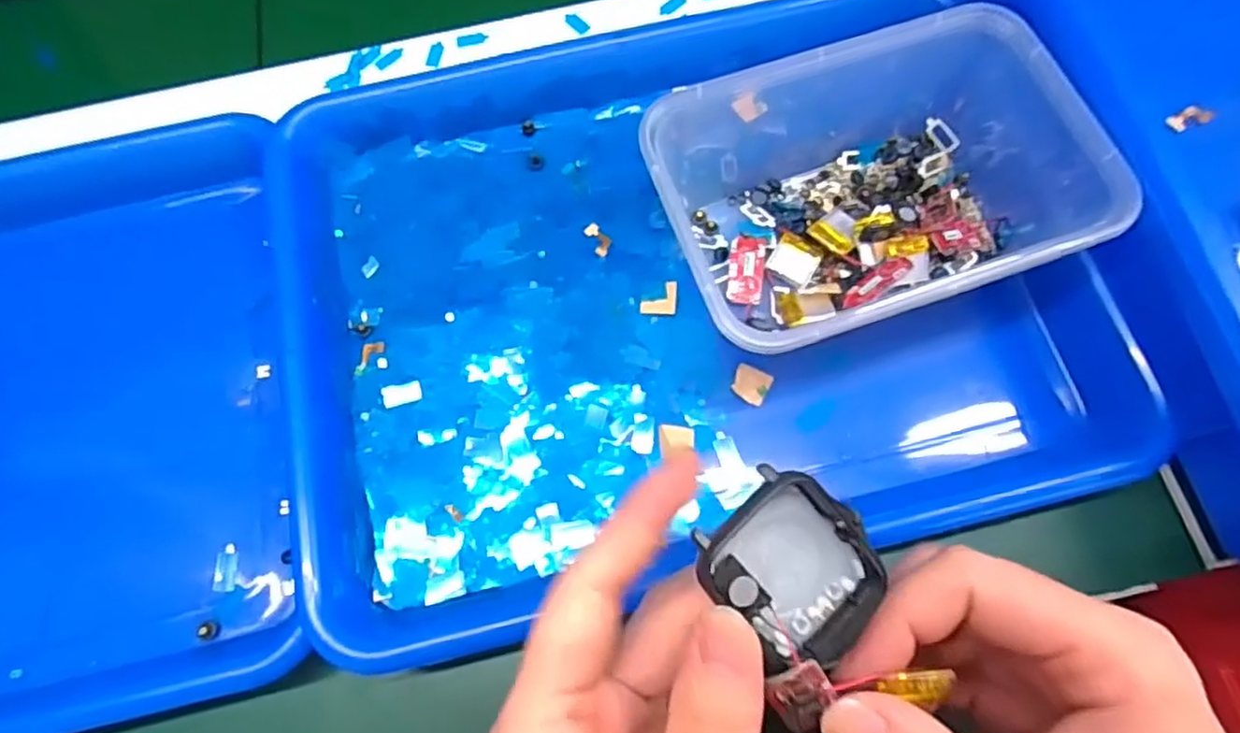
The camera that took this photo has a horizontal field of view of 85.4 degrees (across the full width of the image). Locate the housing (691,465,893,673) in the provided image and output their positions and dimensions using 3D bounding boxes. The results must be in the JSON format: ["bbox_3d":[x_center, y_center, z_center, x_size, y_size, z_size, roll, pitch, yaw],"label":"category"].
[{"bbox_3d":[0.043,0.050,0.167,0.048,0.013,0.037,42,82,-2],"label":"housing"}]

